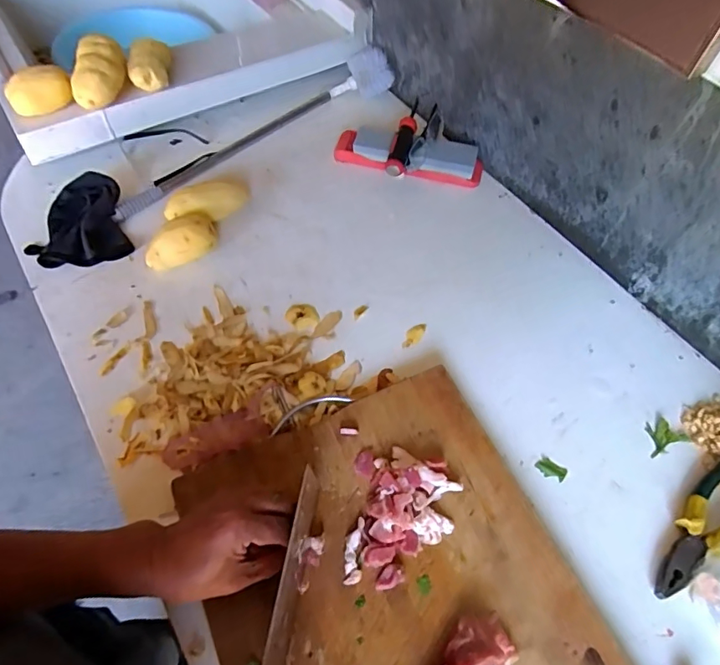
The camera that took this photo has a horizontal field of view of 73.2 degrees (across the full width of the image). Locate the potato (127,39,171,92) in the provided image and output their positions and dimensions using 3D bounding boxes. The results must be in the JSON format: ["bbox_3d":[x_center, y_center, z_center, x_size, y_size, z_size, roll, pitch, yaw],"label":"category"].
[{"bbox_3d":[-0.329,-0.426,0.756,0.061,0.047,0.097,-11,59,-9],"label":"potato"}]

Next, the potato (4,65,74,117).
[{"bbox_3d":[-0.462,-0.345,0.699,0.088,0.045,0.043,-24,62,-17],"label":"potato"}]

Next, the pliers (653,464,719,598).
[{"bbox_3d":[0.372,0.198,0.515,0.199,0.023,0.053,-30,64,-20],"label":"pliers"}]

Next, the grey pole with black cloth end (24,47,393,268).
[{"bbox_3d":[-0.211,-0.306,0.786,0.131,0.056,0.666,39,64,20],"label":"grey pole with black cloth end"}]

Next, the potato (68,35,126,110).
[{"bbox_3d":[-0.386,-0.390,0.722,0.059,0.056,0.108,4,58,0],"label":"potato"}]

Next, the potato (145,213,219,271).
[{"bbox_3d":[-0.250,-0.130,0.675,0.105,0.055,0.061,-20,61,-14],"label":"potato"}]

